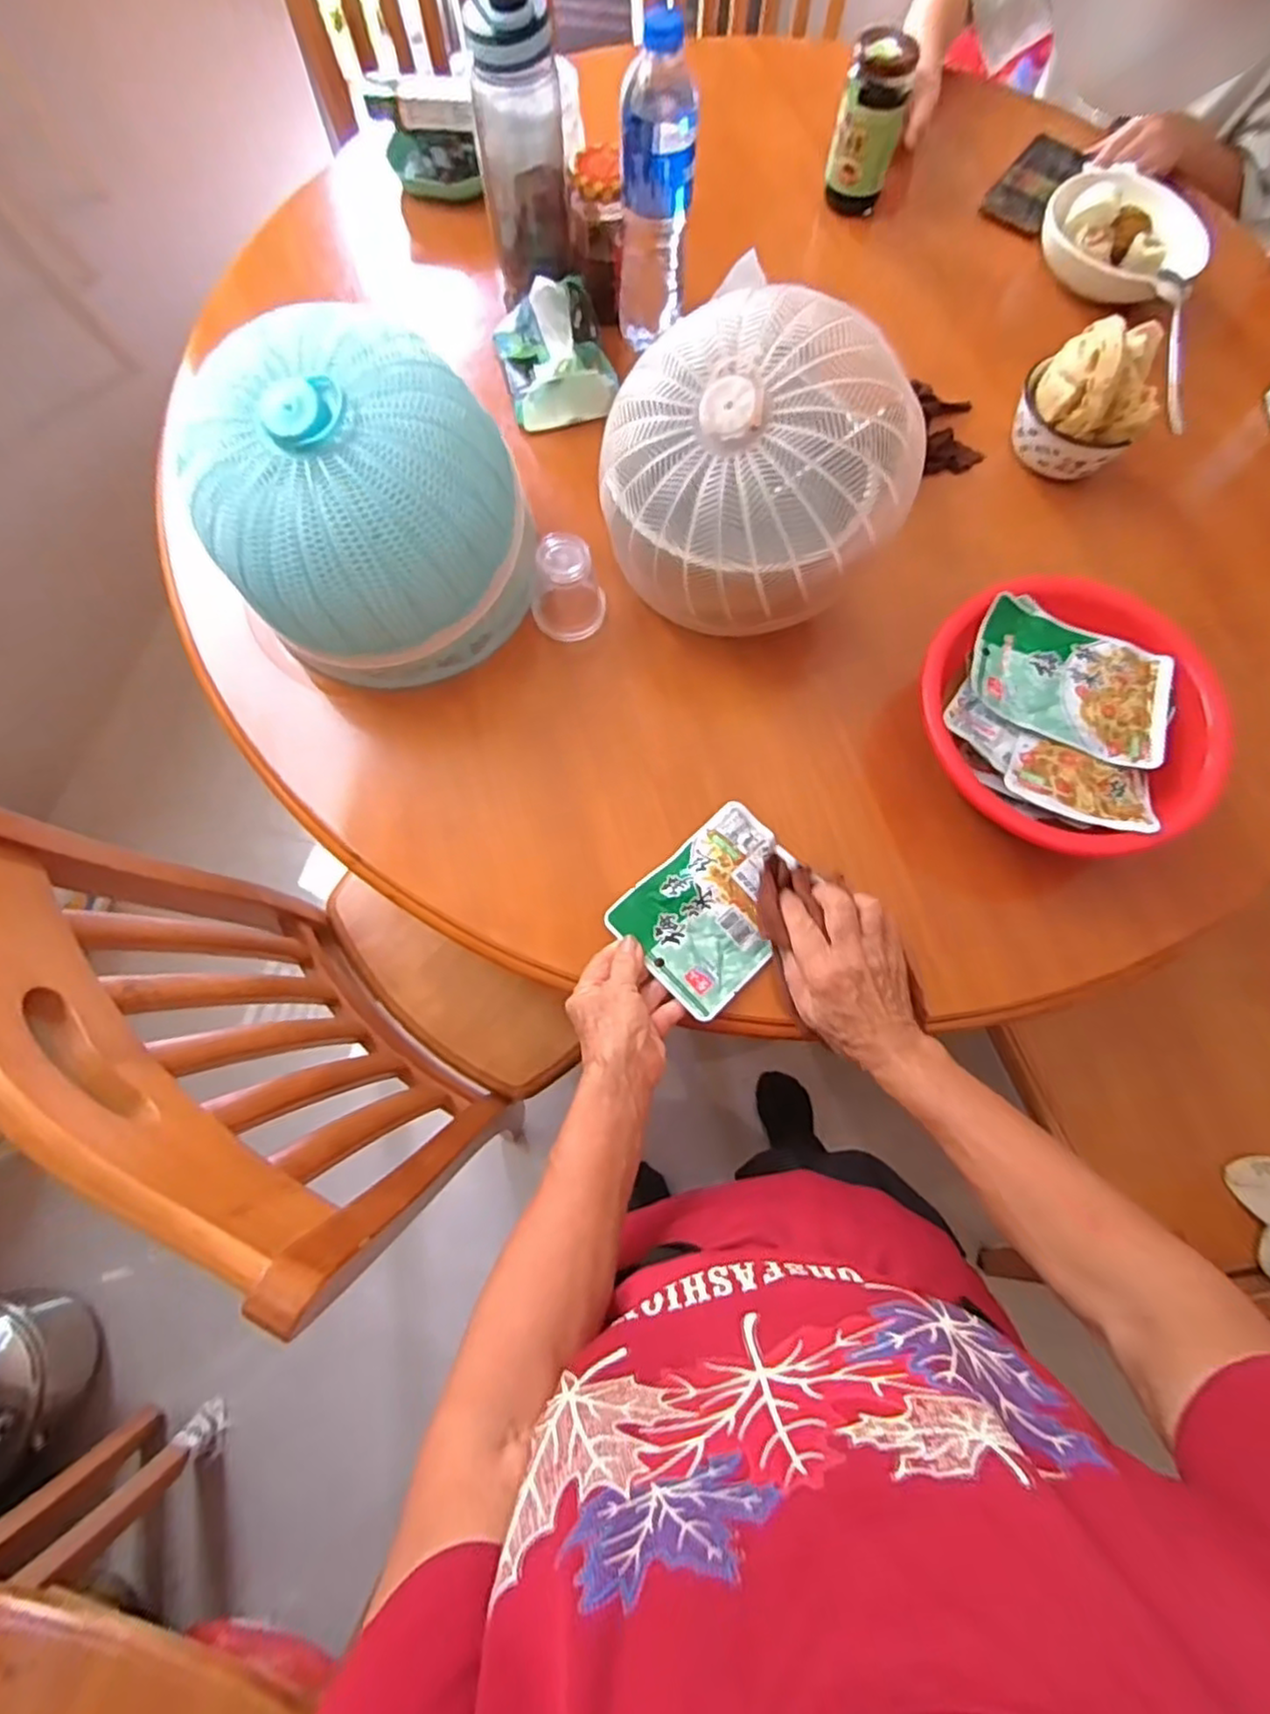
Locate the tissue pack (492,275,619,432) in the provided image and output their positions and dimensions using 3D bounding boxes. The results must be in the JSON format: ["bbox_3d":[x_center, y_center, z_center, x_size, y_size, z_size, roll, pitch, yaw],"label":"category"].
[{"bbox_3d":[-0.079,-0.498,0.682,0.102,0.068,0.134,-13,74,-5],"label":"tissue pack"}]

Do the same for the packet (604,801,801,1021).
[{"bbox_3d":[0.066,0.038,0.546,0.145,0.013,0.109,-43,75,-13],"label":"packet"}]

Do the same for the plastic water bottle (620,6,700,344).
[{"bbox_3d":[0.019,-0.570,0.623,0.064,0.212,0.065,1,73,-1],"label":"plastic water bottle"}]

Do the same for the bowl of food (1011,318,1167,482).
[{"bbox_3d":[0.415,-0.418,0.650,0.099,0.122,0.091,4,73,0],"label":"bowl of food"}]

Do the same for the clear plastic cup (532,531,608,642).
[{"bbox_3d":[-0.060,-0.238,0.610,0.062,0.088,0.059,0,70,1],"label":"clear plastic cup"}]

